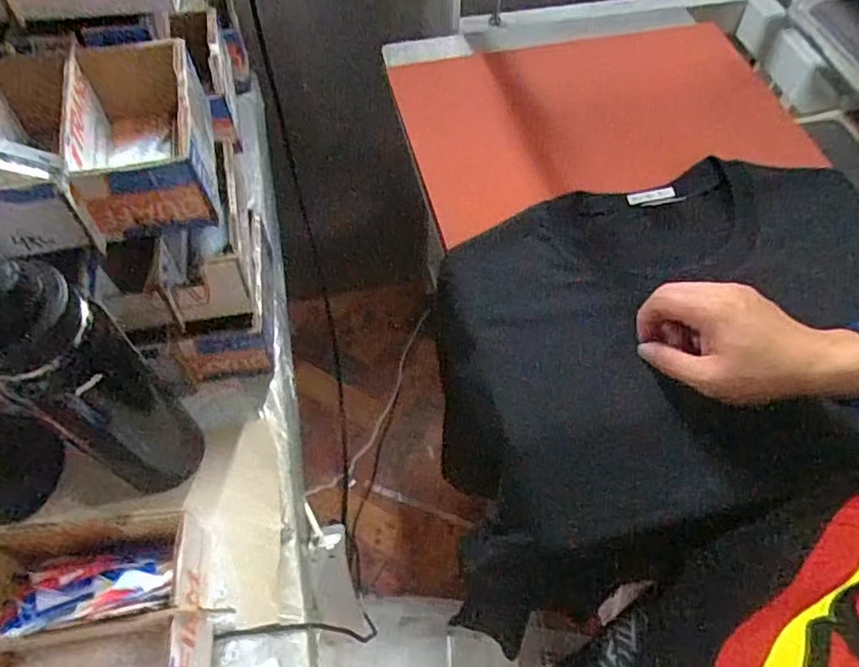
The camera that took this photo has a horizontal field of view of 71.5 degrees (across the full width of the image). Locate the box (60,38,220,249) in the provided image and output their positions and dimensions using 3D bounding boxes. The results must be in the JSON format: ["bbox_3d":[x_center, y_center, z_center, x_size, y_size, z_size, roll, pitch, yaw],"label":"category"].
[{"bbox_3d":[-0.236,-0.168,0.494,0.097,0.069,0.174,-14,60,-10],"label":"box"}]

